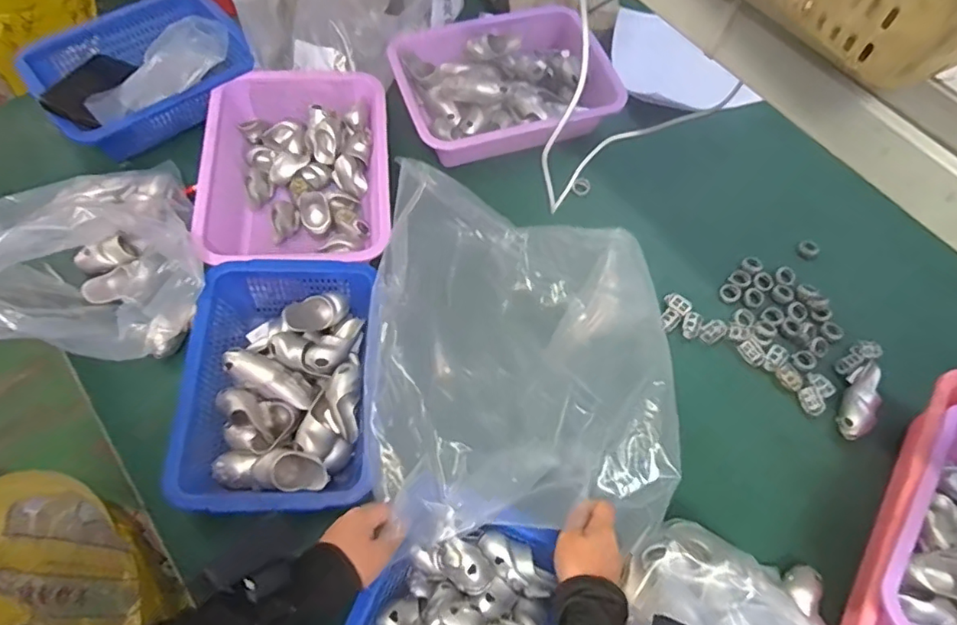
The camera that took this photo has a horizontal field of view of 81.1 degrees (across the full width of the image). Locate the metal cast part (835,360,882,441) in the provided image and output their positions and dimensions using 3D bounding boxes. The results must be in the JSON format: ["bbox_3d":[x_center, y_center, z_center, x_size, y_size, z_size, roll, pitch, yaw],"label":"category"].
[{"bbox_3d":[0.463,0.105,0.681,0.030,0.038,0.103,28,65,10],"label":"metal cast part"}]

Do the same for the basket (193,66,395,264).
[{"bbox_3d":[-0.228,-0.184,0.732,0.219,0.086,0.301,-4,64,-6],"label":"basket"}]

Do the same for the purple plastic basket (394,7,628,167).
[{"bbox_3d":[0.049,-0.327,0.823,0.302,0.074,0.245,-20,67,-13],"label":"purple plastic basket"}]

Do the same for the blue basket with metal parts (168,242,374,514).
[{"bbox_3d":[-0.202,0.070,0.596,0.183,0.083,0.276,-1,64,-4],"label":"blue basket with metal parts"}]

